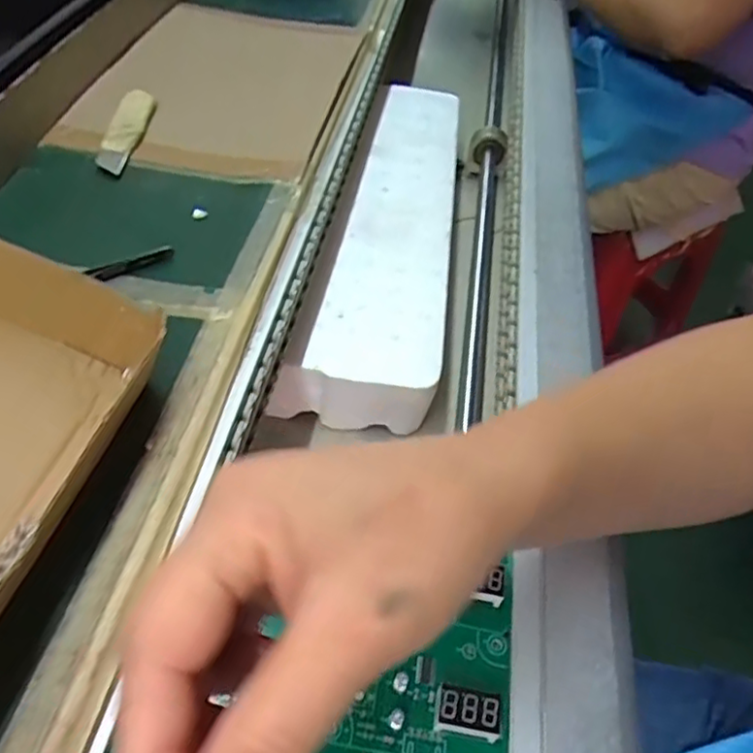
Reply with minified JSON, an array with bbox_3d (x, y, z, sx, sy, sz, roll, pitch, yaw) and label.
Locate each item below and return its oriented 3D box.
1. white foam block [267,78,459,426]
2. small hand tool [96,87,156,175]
[{"bbox_3d":[0.017,-0.138,0.562,0.102,0.049,0.427,9,49,2],"label":"white foam block"},{"bbox_3d":[-0.182,-0.180,0.473,0.025,0.013,0.100,3,49,-3],"label":"small hand tool"}]

